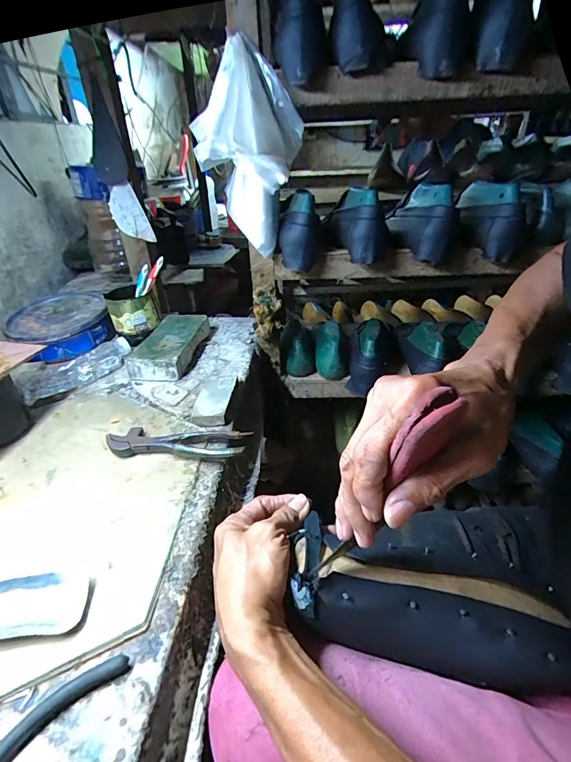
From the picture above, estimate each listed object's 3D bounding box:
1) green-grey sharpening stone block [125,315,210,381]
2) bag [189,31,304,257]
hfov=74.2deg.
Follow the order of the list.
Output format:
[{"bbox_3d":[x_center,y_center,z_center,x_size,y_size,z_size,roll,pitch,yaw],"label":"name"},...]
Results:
[{"bbox_3d":[-0.205,-0.066,0.689,0.096,0.043,0.188,1,32,6],"label":"green-grey sharpening stone block"},{"bbox_3d":[-0.053,-0.332,0.565,0.121,0.242,0.097,-25,38,-32],"label":"bag"}]

